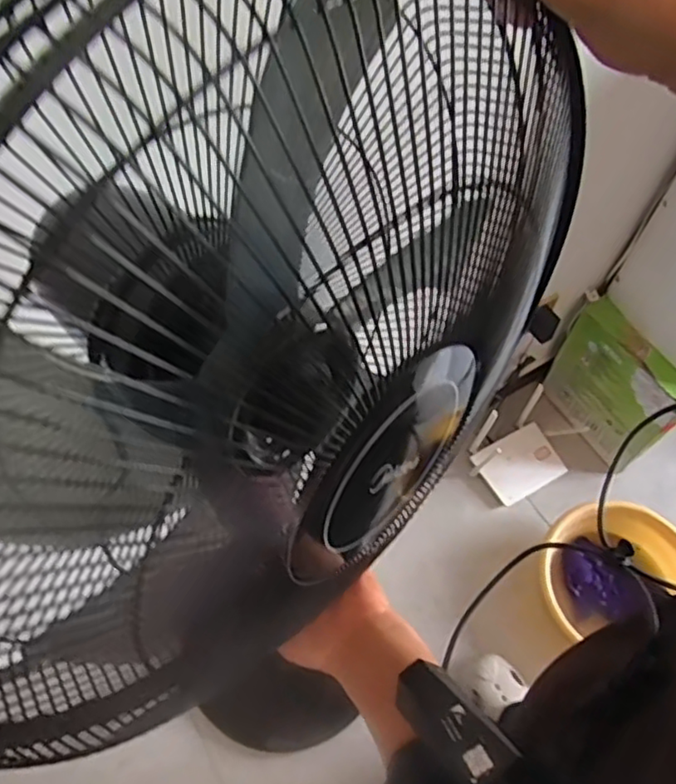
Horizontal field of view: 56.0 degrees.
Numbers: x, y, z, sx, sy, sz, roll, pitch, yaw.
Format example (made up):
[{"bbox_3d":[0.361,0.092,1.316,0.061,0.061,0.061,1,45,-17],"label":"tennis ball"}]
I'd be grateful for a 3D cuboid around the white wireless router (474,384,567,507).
[{"bbox_3d":[0.403,0.155,1.396,0.176,0.028,0.130,-27,79,-15],"label":"white wireless router"}]

